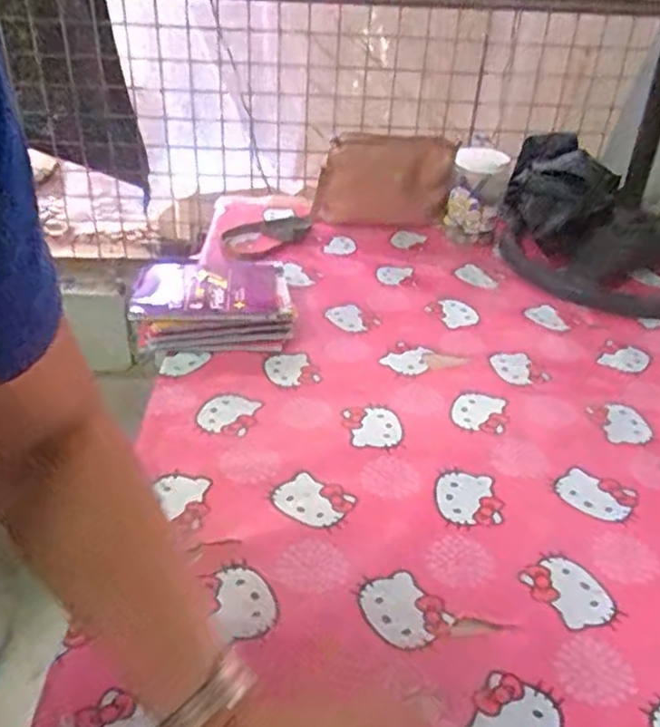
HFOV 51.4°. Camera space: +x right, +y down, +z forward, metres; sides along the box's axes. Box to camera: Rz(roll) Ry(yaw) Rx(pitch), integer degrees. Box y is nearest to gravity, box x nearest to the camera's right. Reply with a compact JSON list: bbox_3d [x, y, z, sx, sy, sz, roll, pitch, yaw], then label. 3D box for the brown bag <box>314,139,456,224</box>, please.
[{"bbox_3d":[0.101,-0.352,1.306,0.259,0.174,0.050,3,-5,6],"label":"brown bag"}]

